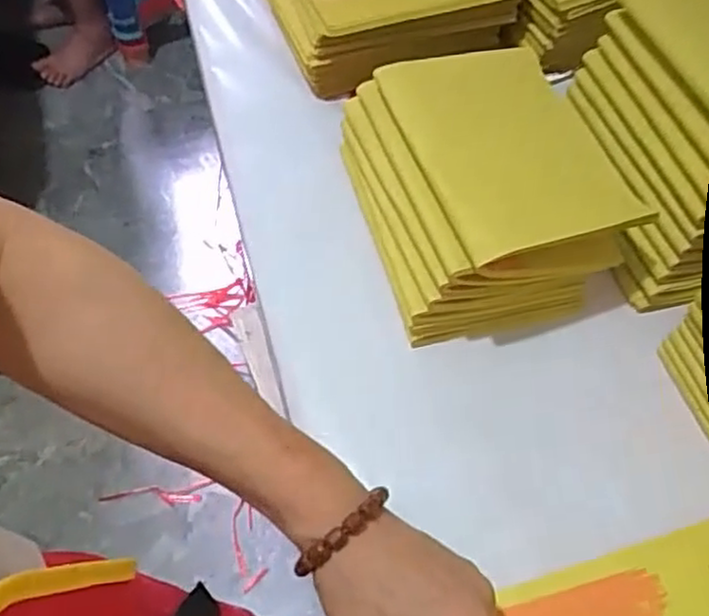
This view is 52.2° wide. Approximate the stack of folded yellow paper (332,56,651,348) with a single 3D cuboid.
[{"bbox_3d":[0.078,-0.080,0.456,0.138,0.086,0.165,-14,60,-8],"label":"stack of folded yellow paper"}]

